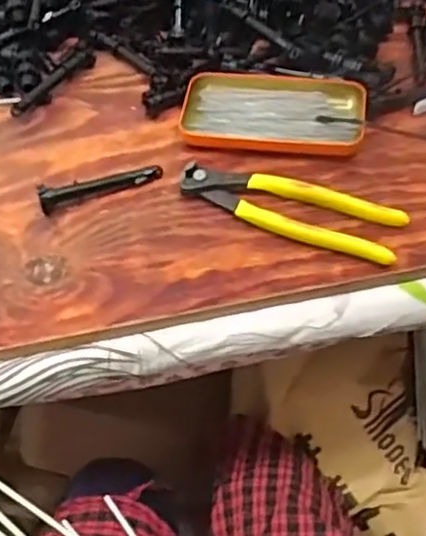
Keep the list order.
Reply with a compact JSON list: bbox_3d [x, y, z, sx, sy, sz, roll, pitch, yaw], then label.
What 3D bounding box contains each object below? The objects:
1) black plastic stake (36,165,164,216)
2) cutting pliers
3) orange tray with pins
[{"bbox_3d":[-0.085,-0.064,0.513,0.093,0.017,0.016,-18,54,-10],"label":"black plastic stake"},{"bbox_3d":[0.056,-0.045,0.495,0.163,0.014,0.046,18,56,16],"label":"cutting pliers"},{"bbox_3d":[0.050,-0.131,0.550,0.144,0.013,0.074,5,54,7],"label":"orange tray with pins"}]

